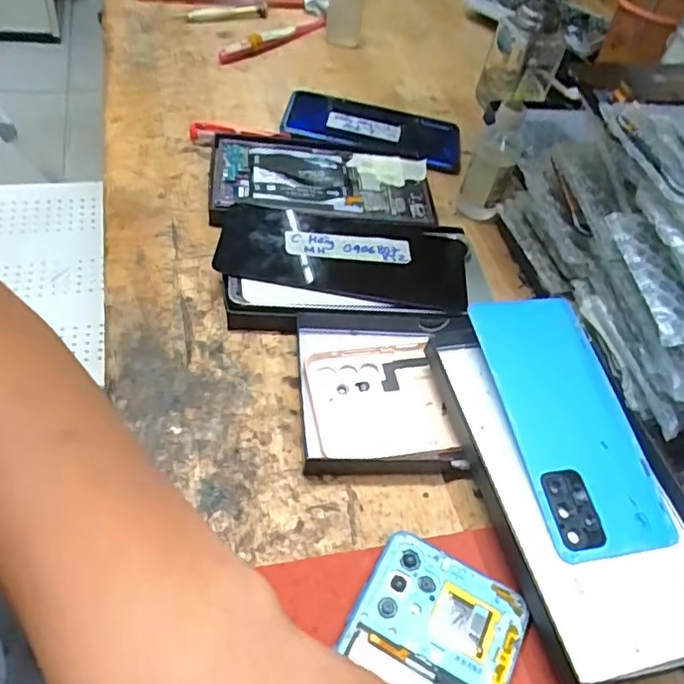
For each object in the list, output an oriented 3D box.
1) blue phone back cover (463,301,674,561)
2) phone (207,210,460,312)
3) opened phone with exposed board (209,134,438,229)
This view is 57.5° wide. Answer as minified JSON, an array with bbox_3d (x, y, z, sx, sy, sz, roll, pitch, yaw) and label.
[{"bbox_3d":[0.122,0.041,0.342,0.067,0.009,0.148,-7,62,-13],"label":"blue phone back cover"},{"bbox_3d":[0.003,-0.062,0.418,0.166,0.012,0.081,5,50,-1],"label":"phone"},{"bbox_3d":[-0.012,-0.121,0.477,0.167,0.017,0.086,1,64,-14],"label":"opened phone with exposed board"}]

